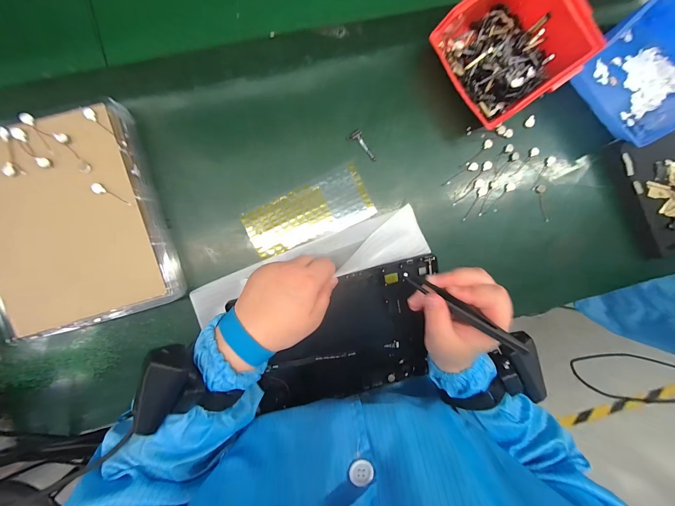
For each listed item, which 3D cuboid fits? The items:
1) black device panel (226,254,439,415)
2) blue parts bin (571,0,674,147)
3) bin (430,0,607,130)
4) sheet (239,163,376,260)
[{"bbox_3d":[0.012,0.099,0.339,0.217,0.015,0.149,-13,105,-1],"label":"black device panel"},{"bbox_3d":[0.356,-0.209,0.329,0.130,0.058,0.126,-41,96,0],"label":"blue parts bin"},{"bbox_3d":[0.186,-0.225,0.316,0.140,0.064,0.129,-41,96,0],"label":"bin"},{"bbox_3d":[-0.034,-0.046,0.342,0.146,0.004,0.064,-27,93,-4],"label":"sheet"}]

